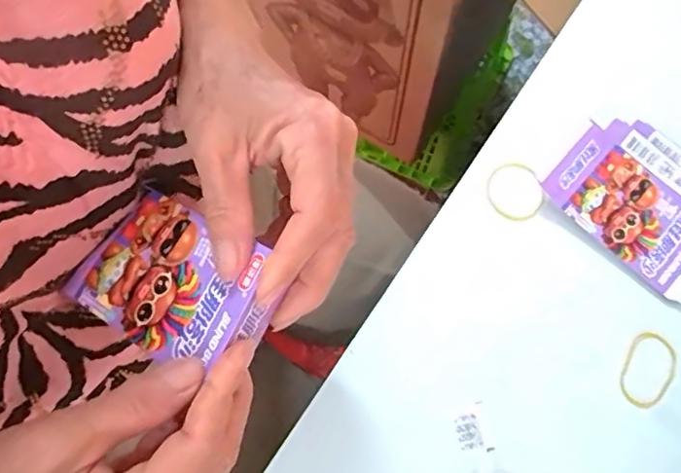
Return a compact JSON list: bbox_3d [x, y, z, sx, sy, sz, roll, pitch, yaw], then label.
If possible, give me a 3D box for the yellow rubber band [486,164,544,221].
[{"bbox_3d":[0.125,-0.033,0.412,0.037,0.006,0.045,-17,71,9],"label":"yellow rubber band"}]

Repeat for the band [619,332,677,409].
[{"bbox_3d":[0.205,0.089,0.379,0.033,0.004,0.050,27,77,8],"label":"band"}]

